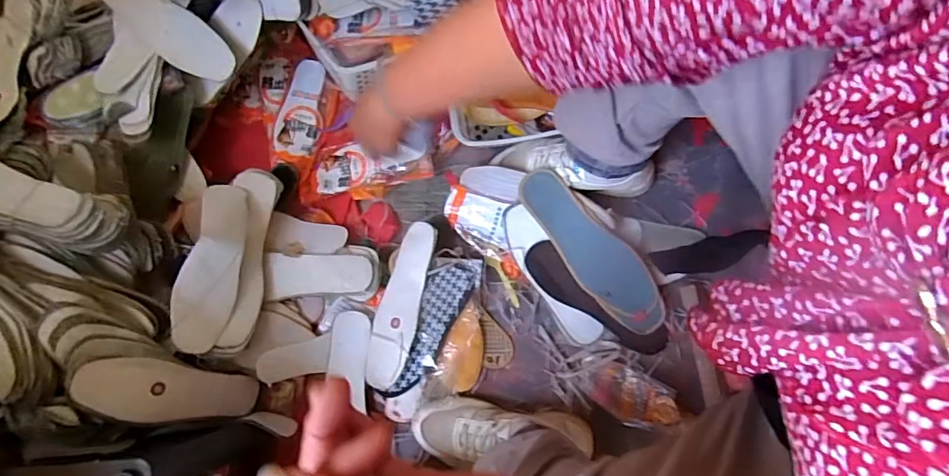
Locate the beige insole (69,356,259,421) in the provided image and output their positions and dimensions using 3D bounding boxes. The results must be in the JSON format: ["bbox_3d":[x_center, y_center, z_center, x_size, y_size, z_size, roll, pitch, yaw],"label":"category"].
[{"bbox_3d":[-0.352,0.184,0.596,0.014,0.206,0.065,-16,60,29],"label":"beige insole"}]

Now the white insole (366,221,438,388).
[{"bbox_3d":[-0.105,0.091,0.707,0.063,0.012,0.228,9,79,28],"label":"white insole"}]

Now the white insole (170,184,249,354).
[{"bbox_3d":[-0.331,0.033,0.635,0.022,0.067,0.211,-8,69,45],"label":"white insole"}]

